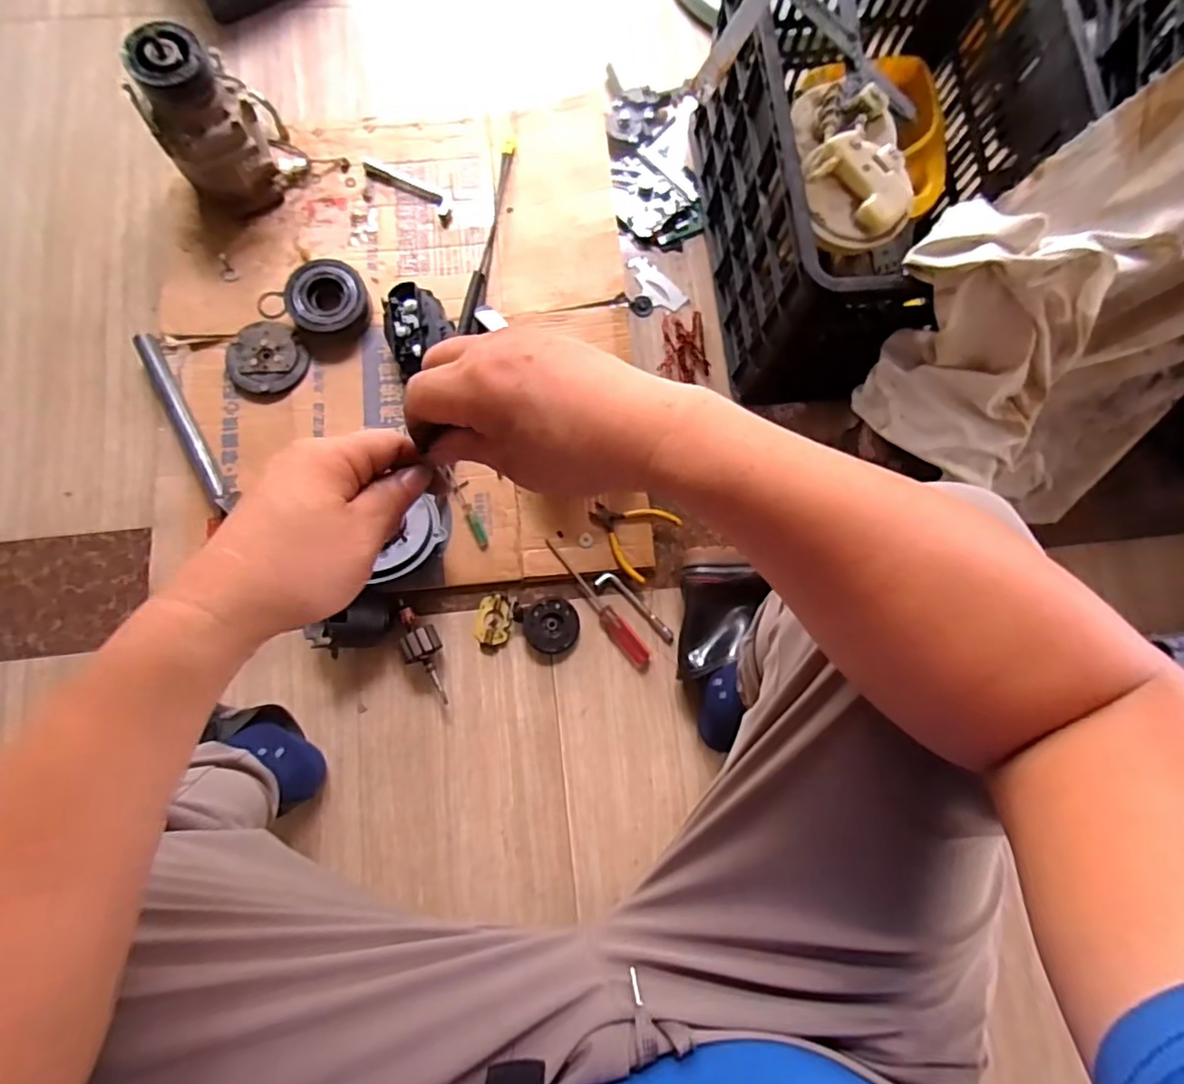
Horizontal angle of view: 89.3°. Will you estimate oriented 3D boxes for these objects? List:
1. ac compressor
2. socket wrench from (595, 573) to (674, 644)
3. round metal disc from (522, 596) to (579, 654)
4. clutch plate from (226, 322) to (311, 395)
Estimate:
[{"bbox_3d":[-0.487,-0.541,0.778,0.140,0.186,0.109,-32,82,-8],"label":"ac compressor"},{"bbox_3d":[0.057,0.081,0.758,0.119,0.011,0.023,39,80,5],"label":"socket wrench"},{"bbox_3d":[-0.050,0.104,0.750,0.067,0.017,0.067,0,75,1],"label":"round metal disc"},{"bbox_3d":[-0.429,-0.243,0.788,0.092,0.018,0.099,0,75,1],"label":"clutch plate"}]

